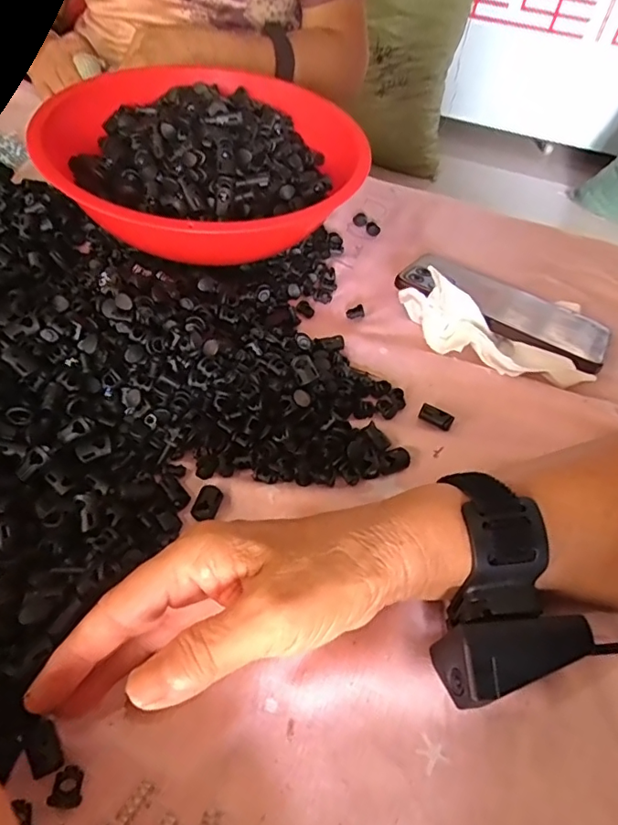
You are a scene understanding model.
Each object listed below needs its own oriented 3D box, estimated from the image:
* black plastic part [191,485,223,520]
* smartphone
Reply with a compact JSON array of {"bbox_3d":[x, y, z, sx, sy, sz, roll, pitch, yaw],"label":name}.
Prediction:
[{"bbox_3d":[-0.058,0.051,0.290,0.014,0.006,0.020,13,53,5],"label":"black plastic part"},{"bbox_3d":[0.150,-0.082,0.395,0.160,0.012,0.077,29,43,15],"label":"smartphone"}]

